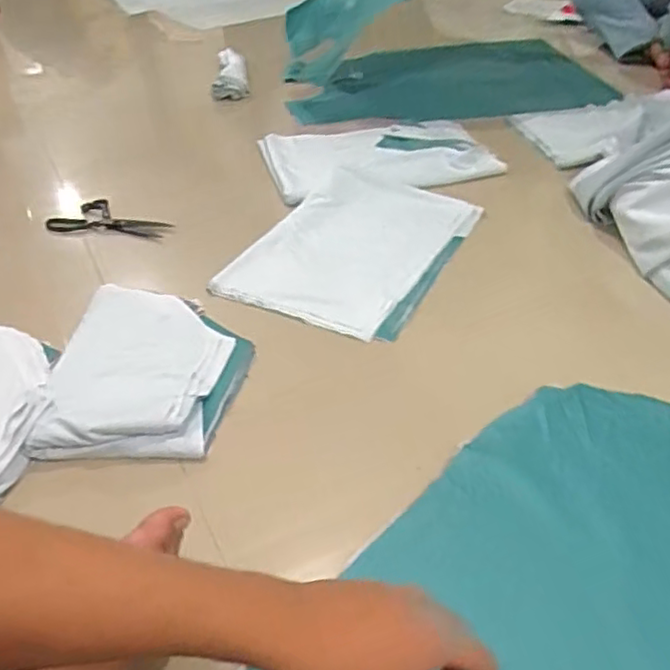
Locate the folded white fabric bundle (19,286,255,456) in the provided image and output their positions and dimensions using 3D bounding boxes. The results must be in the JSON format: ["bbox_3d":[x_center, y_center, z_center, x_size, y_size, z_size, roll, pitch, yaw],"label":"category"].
[{"bbox_3d":[-0.224,0.024,0.797,0.231,0.034,0.310,-2,39,2],"label":"folded white fabric bundle"}]

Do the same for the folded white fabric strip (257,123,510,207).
[{"bbox_3d":[0.076,-0.353,1.253,0.407,0.032,0.301,-11,39,-9],"label":"folded white fabric strip"}]

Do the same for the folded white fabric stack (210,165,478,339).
[{"bbox_3d":[0.035,-0.142,1.003,0.283,0.020,0.398,17,43,24],"label":"folded white fabric stack"}]

